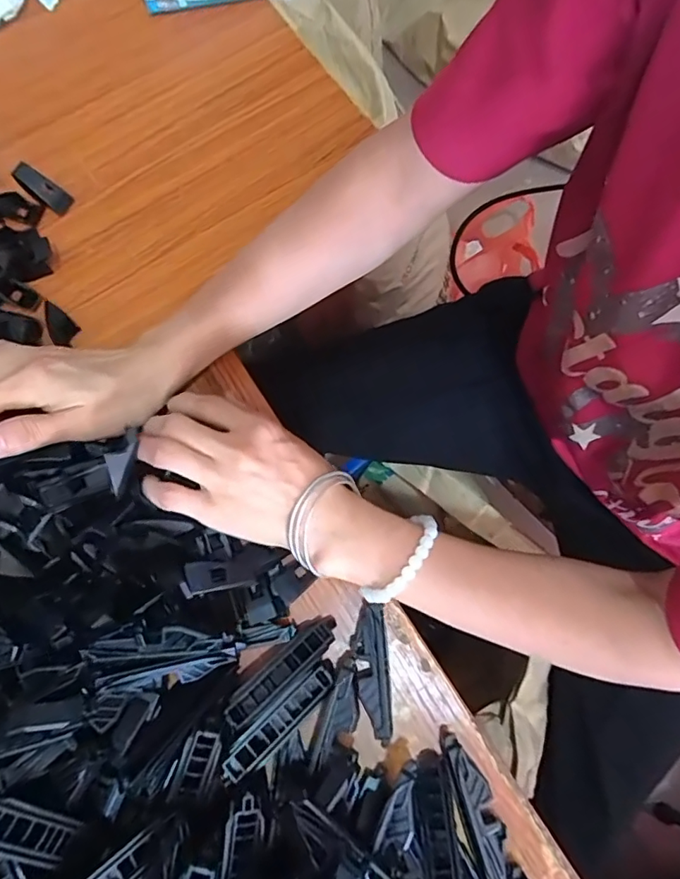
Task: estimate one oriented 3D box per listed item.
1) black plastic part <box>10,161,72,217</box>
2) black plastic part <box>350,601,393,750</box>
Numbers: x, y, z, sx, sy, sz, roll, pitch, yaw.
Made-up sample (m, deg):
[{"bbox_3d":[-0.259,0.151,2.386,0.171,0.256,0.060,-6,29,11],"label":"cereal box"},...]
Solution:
[{"bbox_3d":[-0.237,-0.200,0.404,0.044,0.007,0.018,37,77,-19],"label":"black plastic part"},{"bbox_3d":[0.019,0.142,0.311,0.020,0.016,0.077,-4,76,0],"label":"black plastic part"}]

